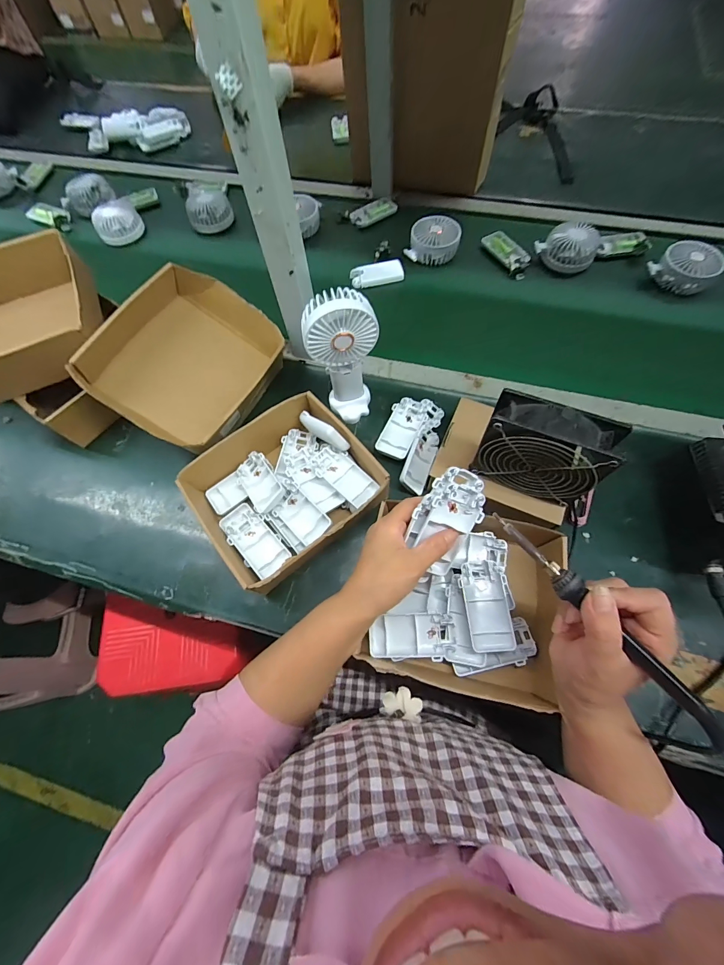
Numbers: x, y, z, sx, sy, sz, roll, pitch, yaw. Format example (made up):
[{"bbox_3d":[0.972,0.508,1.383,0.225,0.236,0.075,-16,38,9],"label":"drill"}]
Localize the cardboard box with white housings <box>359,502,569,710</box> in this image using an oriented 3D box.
[{"bbox_3d":[0.112,0.127,0.408,0.210,0.075,0.190,12,69,7],"label":"cardboard box with white housings"}]

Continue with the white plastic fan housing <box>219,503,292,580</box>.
[{"bbox_3d":[-0.139,0.072,0.457,0.048,0.020,0.105,-41,72,-13],"label":"white plastic fan housing"}]

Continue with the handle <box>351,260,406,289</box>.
[{"bbox_3d":[0.028,-0.386,0.664,0.098,0.019,0.046,-15,68,-3],"label":"handle"}]

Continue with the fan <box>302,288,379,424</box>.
[{"bbox_3d":[-0.021,-0.150,0.467,0.085,0.199,0.052,-9,68,-1],"label":"fan"}]

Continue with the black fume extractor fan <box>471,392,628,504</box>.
[{"bbox_3d":[0.188,-0.034,0.380,0.116,0.112,0.044,26,71,12],"label":"black fume extractor fan"}]

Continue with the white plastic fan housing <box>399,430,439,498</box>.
[{"bbox_3d":[0.081,-0.034,0.494,0.043,0.019,0.098,36,66,-29],"label":"white plastic fan housing"}]

